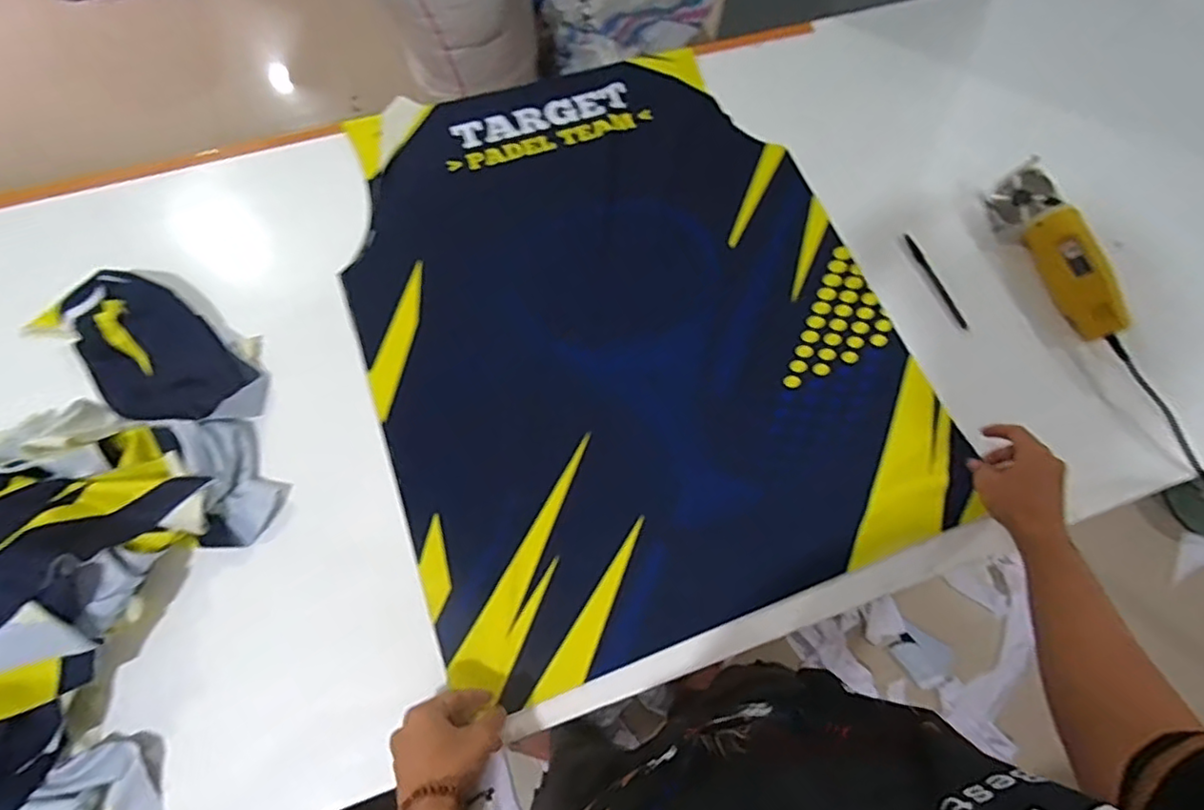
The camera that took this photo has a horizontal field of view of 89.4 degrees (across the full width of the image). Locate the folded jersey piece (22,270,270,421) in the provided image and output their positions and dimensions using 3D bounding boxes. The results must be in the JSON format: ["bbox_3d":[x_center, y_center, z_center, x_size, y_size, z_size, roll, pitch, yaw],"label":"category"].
[{"bbox_3d":[-0.502,-0.063,0.691,0.254,0.045,0.143,32,73,8],"label":"folded jersey piece"}]

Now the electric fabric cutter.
[{"bbox_3d":[0.571,-0.184,0.768,0.065,0.060,0.279,-10,72,-6],"label":"electric fabric cutter"}]

